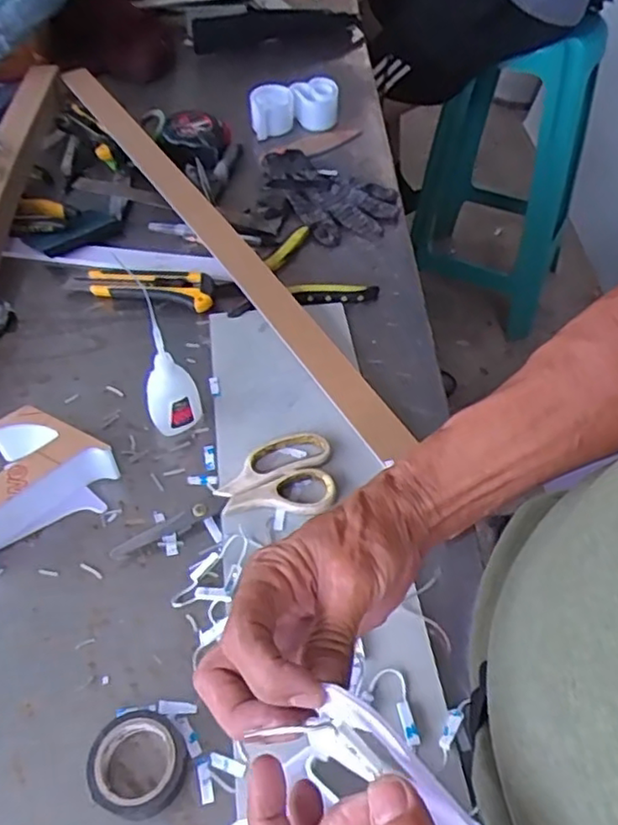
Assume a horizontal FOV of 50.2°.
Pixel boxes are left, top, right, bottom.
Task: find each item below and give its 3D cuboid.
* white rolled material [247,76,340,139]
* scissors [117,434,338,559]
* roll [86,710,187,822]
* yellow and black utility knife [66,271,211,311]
[{"bbox_3d":[-0.021,-0.432,0.933,0.126,0.053,0.046,-14,52,-13],"label":"white rolled material"},{"bbox_3d":[-0.068,0.063,0.536,0.180,0.013,0.074,-12,51,-9],"label":"scissors"},{"bbox_3d":[-0.106,0.215,0.405,0.056,0.020,0.057,-1,50,1],"label":"roll"},{"bbox_3d":[-0.178,-0.138,0.697,0.159,0.024,0.043,9,51,9],"label":"yellow and black utility knife"}]

